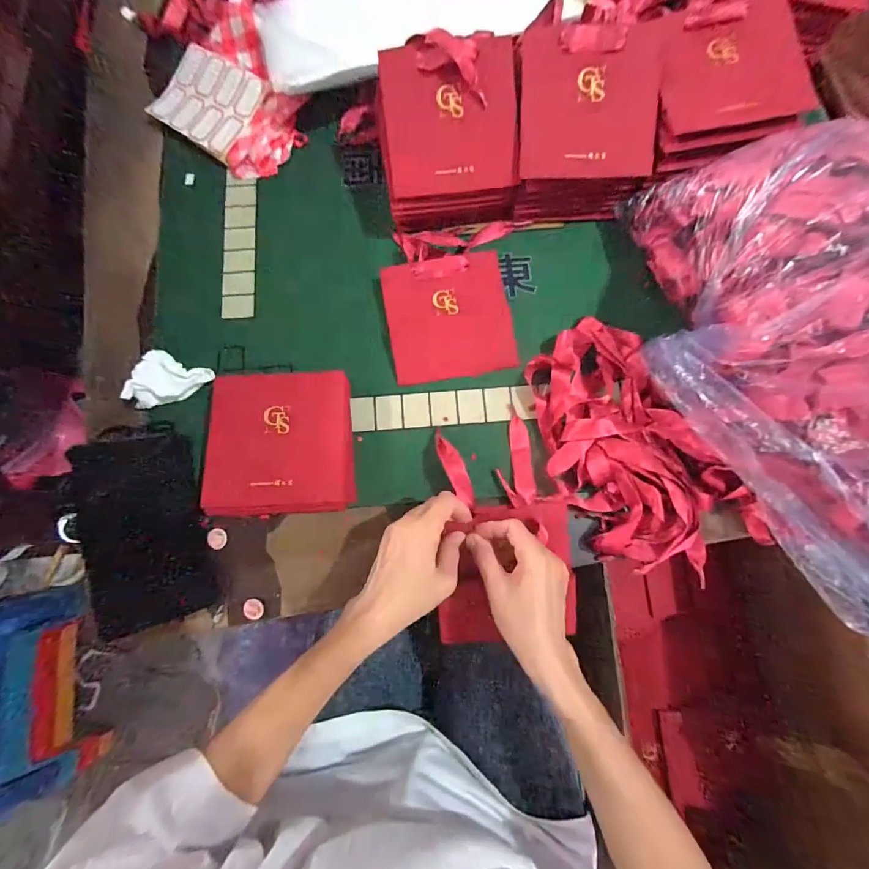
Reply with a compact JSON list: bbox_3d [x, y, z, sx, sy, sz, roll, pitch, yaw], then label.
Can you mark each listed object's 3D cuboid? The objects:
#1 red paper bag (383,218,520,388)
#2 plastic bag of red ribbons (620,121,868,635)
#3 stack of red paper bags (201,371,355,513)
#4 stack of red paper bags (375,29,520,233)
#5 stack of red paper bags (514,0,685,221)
[{"bbox_3d":[0.017,-0.158,0.475,0.145,0.033,0.182,-7,78,-1],"label":"red paper bag"},{"bbox_3d":[0.323,-0.065,0.346,0.197,0.160,0.448,-19,78,-4],"label":"plastic bag of red ribbons"},{"bbox_3d":[-0.161,0.008,0.432,0.144,0.050,0.151,-3,78,0],"label":"stack of red paper bags"},{"bbox_3d":[0.016,-0.326,0.452,0.148,0.110,0.145,-6,78,-1],"label":"stack of red paper bags"},{"bbox_3d":[0.160,-0.350,0.447,0.145,0.117,0.172,1,78,1],"label":"stack of red paper bags"}]

